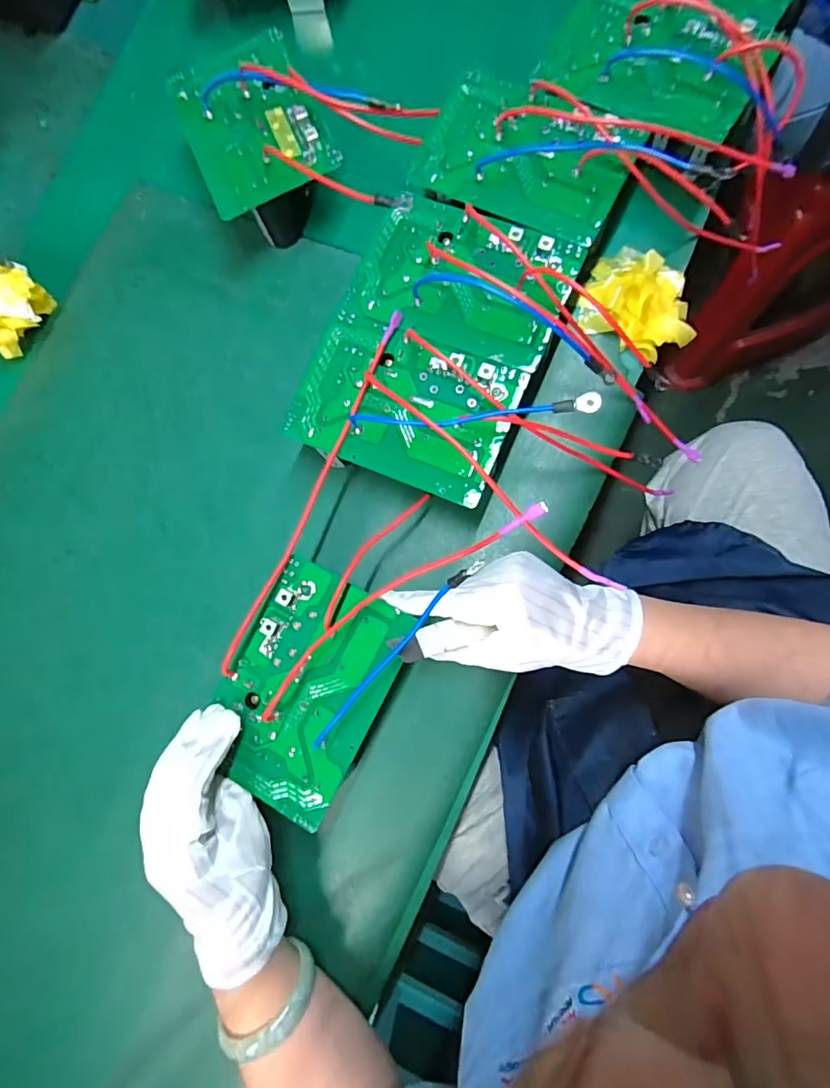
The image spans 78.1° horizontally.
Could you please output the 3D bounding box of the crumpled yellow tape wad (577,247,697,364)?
[{"bbox_3d":[0.184,-0.198,0.411,0.092,0.033,0.085,-1,82,6],"label":"crumpled yellow tape wad"}]

